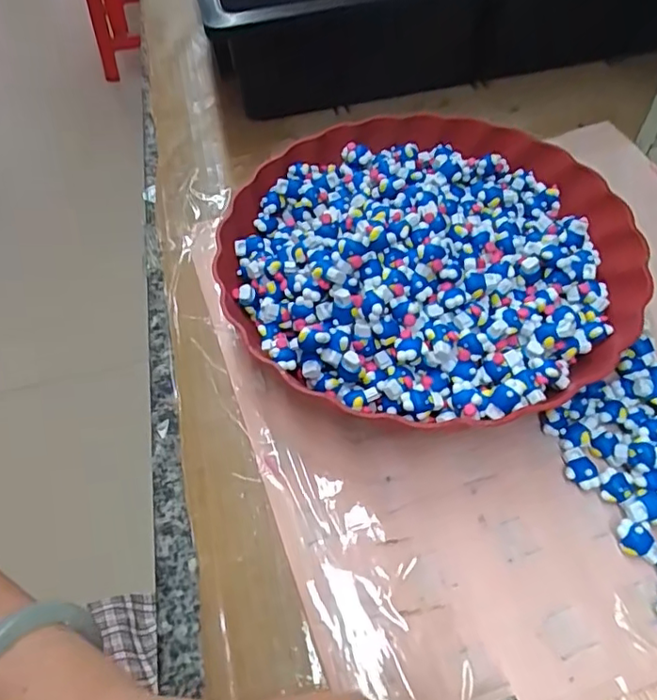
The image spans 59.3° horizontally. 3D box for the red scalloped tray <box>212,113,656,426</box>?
[{"bbox_3d":[0.059,-0.061,0.363,0.247,0.060,0.244,-30,59,-17],"label":"red scalloped tray"}]

